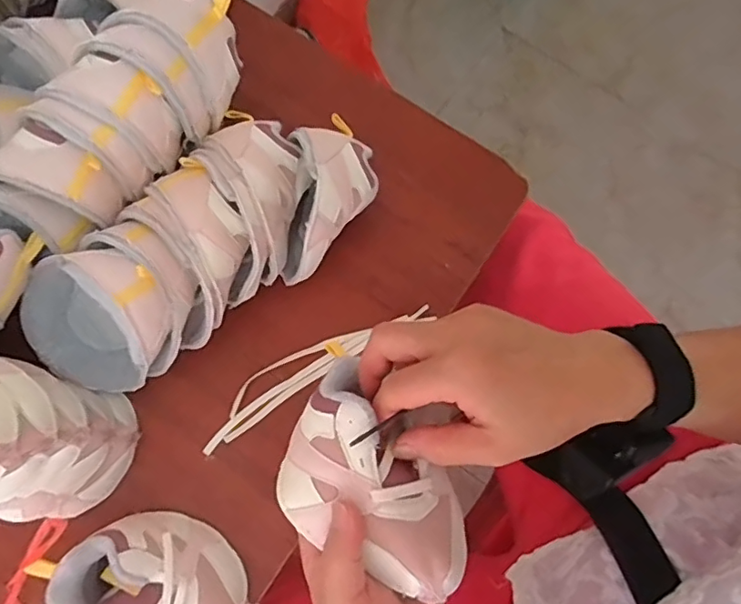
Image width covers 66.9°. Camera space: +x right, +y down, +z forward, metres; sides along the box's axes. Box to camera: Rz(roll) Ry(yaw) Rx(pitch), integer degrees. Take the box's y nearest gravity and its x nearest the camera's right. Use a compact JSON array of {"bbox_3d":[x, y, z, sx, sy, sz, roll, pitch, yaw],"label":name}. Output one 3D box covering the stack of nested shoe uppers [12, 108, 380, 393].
[{"bbox_3d":[-0.135,-0.047,0.450,0.309,0.079,0.129,-38,81,-8],"label":"stack of nested shoe uppers"}]

